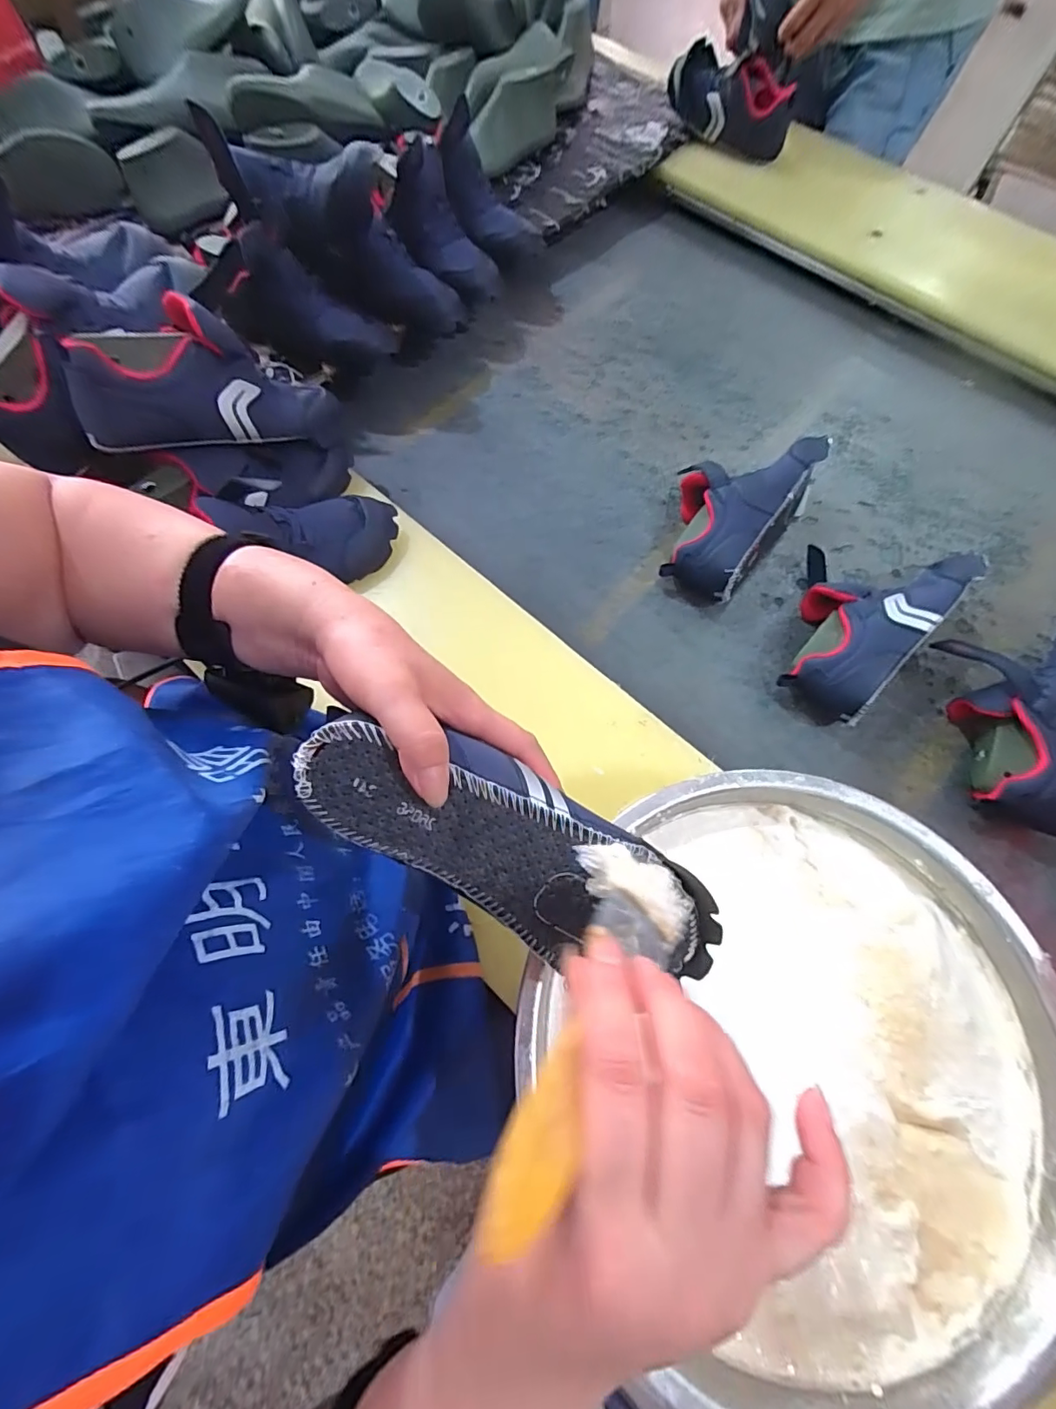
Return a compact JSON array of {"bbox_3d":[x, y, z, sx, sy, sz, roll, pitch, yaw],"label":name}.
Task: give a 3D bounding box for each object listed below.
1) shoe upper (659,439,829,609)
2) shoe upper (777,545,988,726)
[{"bbox_3d":[0.227,-0.225,0.578,0.130,0.080,0.218,38,72,12],"label":"shoe upper"},{"bbox_3d":[0.340,-0.103,0.533,0.136,0.082,0.224,41,72,13],"label":"shoe upper"}]

